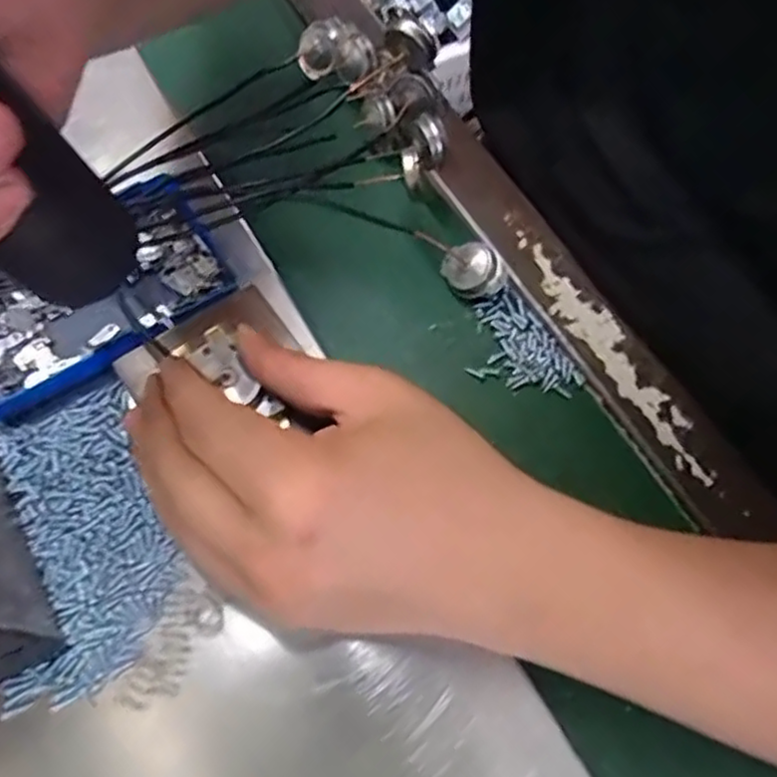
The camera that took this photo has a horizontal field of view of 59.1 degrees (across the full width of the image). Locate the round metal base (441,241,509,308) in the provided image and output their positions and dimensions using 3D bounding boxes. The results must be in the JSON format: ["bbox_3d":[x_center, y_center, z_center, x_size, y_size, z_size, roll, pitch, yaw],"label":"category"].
[{"bbox_3d":[0.041,-0.057,0.332,0.023,0.017,0.030,-21,69,-12],"label":"round metal base"}]

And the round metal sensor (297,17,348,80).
[{"bbox_3d":[-0.036,-0.184,0.369,0.026,0.020,0.028,1,66,-3],"label":"round metal sensor"}]

